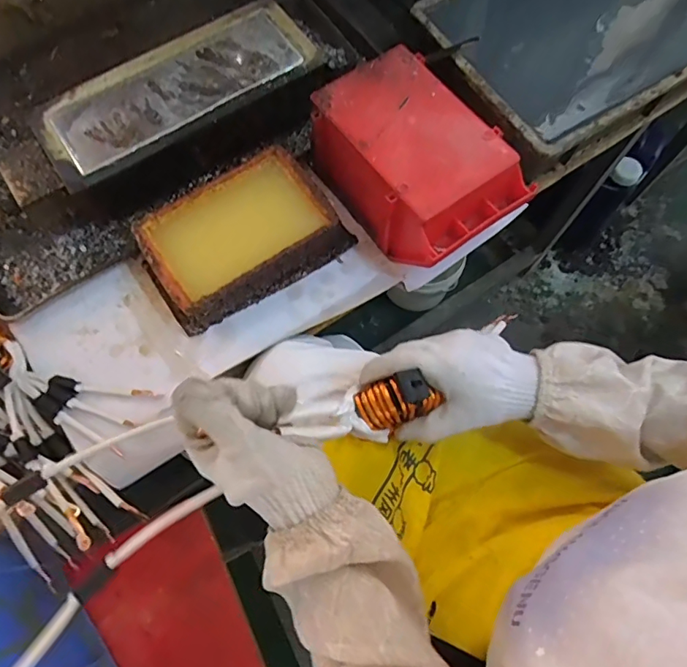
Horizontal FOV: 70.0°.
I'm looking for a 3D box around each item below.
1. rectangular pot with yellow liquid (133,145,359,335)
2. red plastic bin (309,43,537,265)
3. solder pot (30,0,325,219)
[{"bbox_3d":[-0.116,-0.112,0.574,0.228,0.062,0.133,-33,73,-11],"label":"rectangular pot with yellow liquid"},{"bbox_3d":[0.080,-0.193,0.569,0.145,0.099,0.228,-36,74,-12],"label":"red plastic bin"},{"bbox_3d":[-0.197,-0.282,0.624,0.334,0.087,0.154,-30,73,-10],"label":"solder pot"}]

